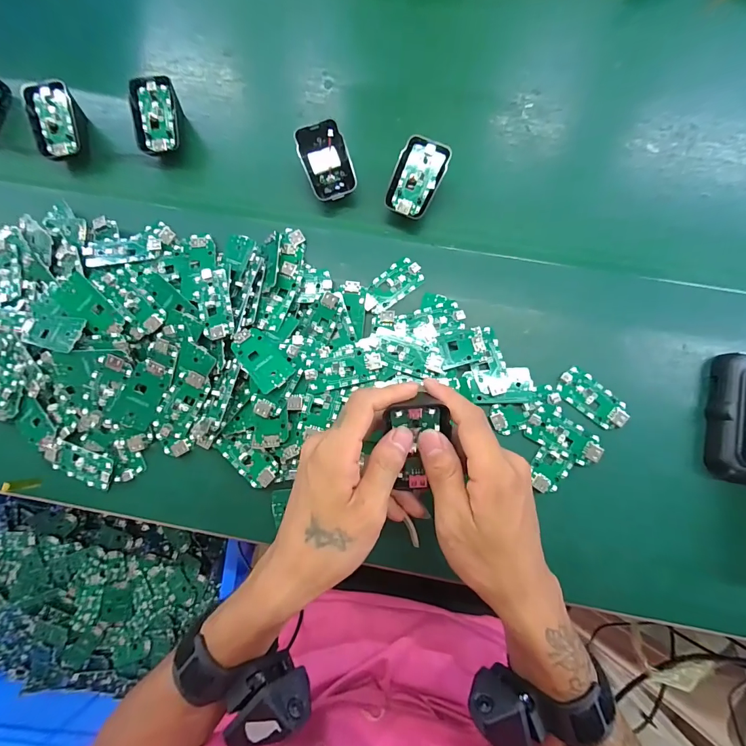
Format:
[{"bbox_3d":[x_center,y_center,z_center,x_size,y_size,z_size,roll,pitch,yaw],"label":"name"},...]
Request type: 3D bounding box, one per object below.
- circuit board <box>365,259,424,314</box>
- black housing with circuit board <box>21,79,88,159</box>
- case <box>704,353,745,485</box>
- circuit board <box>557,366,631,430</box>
[{"bbox_3d":[0.018,-0.082,0.359,0.062,0.004,0.032,-39,85,-5],"label":"circuit board"},{"bbox_3d":[-0.322,-0.256,0.391,0.044,0.019,0.071,-14,98,-13],"label":"black housing with circuit board"},{"bbox_3d":[0.316,0.038,0.322,0.045,0.030,0.107,8,79,2],"label":"case"},{"bbox_3d":[0.197,0.024,0.340,0.064,0.004,0.033,38,82,8],"label":"circuit board"}]

